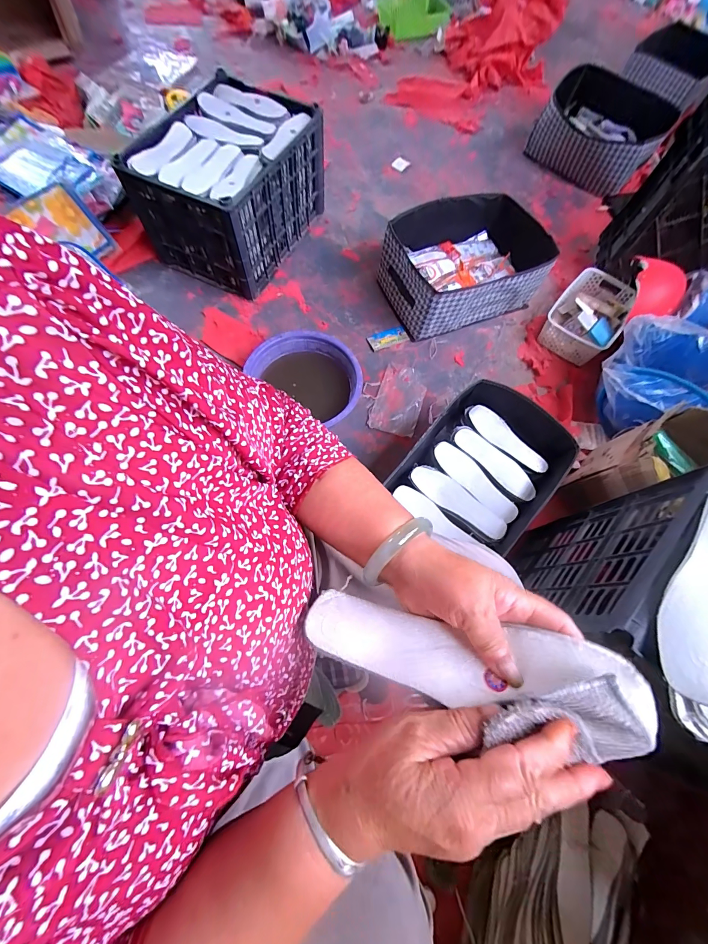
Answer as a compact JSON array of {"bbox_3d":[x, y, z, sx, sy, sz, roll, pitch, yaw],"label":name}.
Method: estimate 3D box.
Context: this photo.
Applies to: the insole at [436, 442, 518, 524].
[{"bbox_3d":[0.277,0.018,0.792,0.072,0.018,0.226,-42,77,-15],"label":"insole"}]

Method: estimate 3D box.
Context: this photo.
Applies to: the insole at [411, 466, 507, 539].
[{"bbox_3d":[0.232,0.063,0.775,0.228,0.017,0.064,36,73,10],"label":"insole"}]

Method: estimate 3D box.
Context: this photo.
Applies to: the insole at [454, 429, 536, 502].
[{"bbox_3d":[0.332,-0.022,0.818,0.069,0.014,0.218,-41,77,-15],"label":"insole"}]

